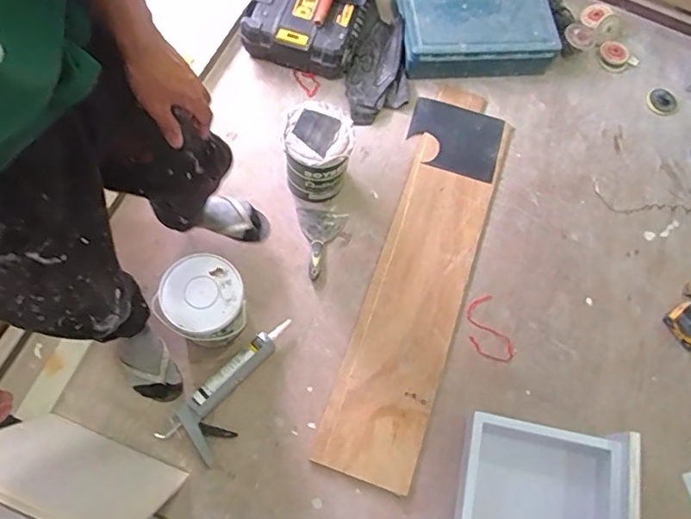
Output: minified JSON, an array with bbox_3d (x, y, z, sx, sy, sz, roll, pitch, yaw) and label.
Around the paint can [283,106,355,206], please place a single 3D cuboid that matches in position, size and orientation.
[{"bbox_3d":[-0.069,-0.268,1.368,0.169,0.251,0.154,2,70,-5],"label":"paint can"}]

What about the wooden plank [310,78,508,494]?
[{"bbox_3d":[0.222,0.010,1.401,0.244,0.018,1.142,18,69,6],"label":"wooden plank"}]

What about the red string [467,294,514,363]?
[{"bbox_3d":[0.372,0.191,1.359,0.097,0.008,0.178,-16,68,-4],"label":"red string"}]

